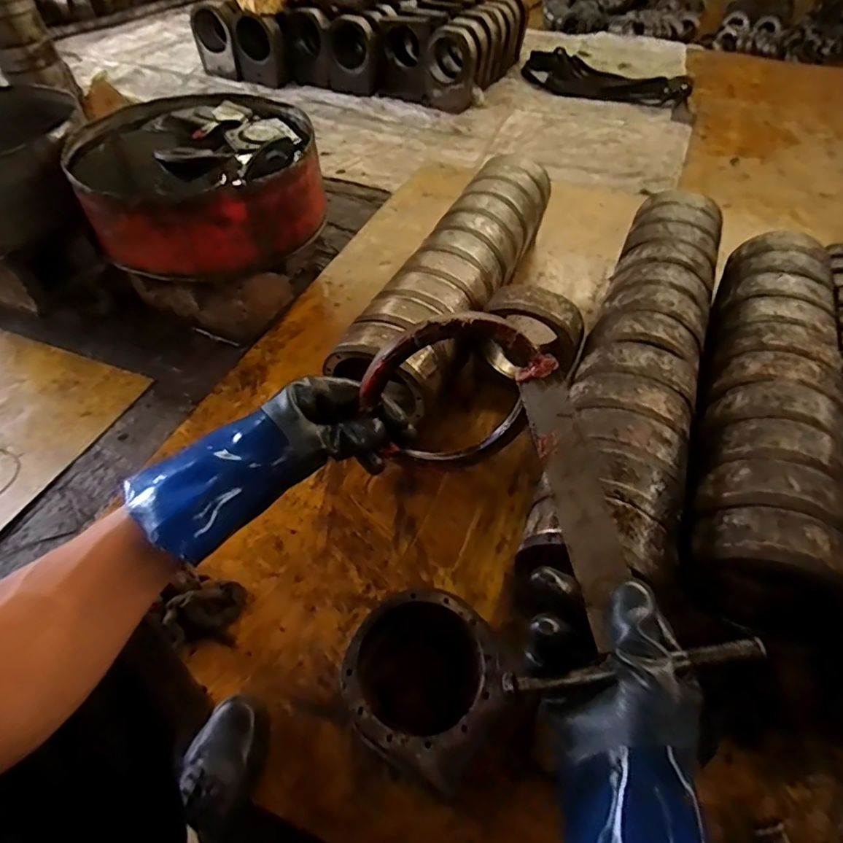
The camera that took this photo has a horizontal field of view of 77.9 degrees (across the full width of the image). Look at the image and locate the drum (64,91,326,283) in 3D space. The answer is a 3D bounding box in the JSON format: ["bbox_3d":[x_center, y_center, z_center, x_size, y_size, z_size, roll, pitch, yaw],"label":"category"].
[{"bbox_3d":[-0.529,-0.592,1.298,0.555,0.210,0.486,-21,53,-18],"label":"drum"}]

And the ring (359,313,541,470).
[{"bbox_3d":[0.025,-0.018,0.437,0.141,0.152,0.017,-11,44,-9],"label":"ring"}]

